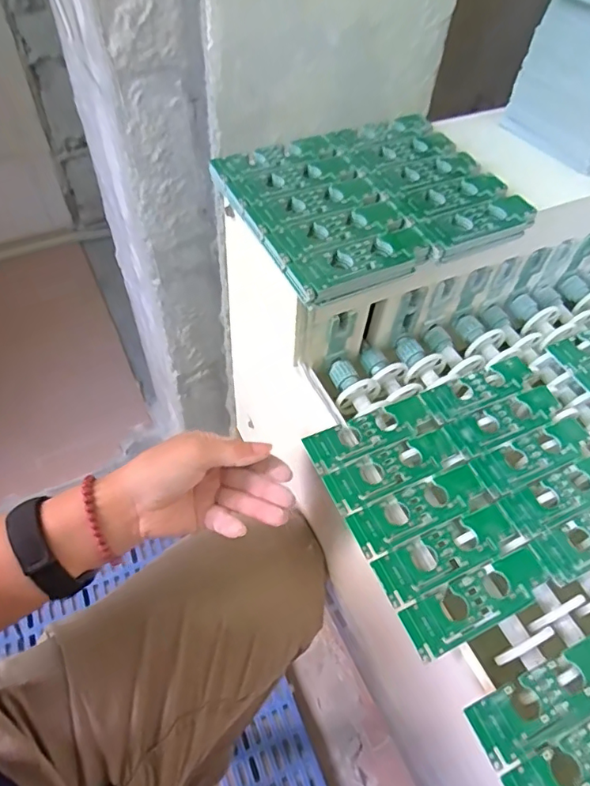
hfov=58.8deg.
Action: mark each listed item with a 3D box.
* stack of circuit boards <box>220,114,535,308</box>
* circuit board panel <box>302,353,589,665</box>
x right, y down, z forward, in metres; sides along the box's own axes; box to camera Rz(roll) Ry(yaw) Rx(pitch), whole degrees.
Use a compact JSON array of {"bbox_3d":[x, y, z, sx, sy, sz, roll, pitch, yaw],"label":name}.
[{"bbox_3d":[0.062,-0.157,0.416,0.210,0.014,0.167,-22,58,-20],"label":"stack of circuit boards"},{"bbox_3d":[0.134,0.063,0.381,0.206,0.005,0.165,-19,57,-18],"label":"circuit board panel"}]

